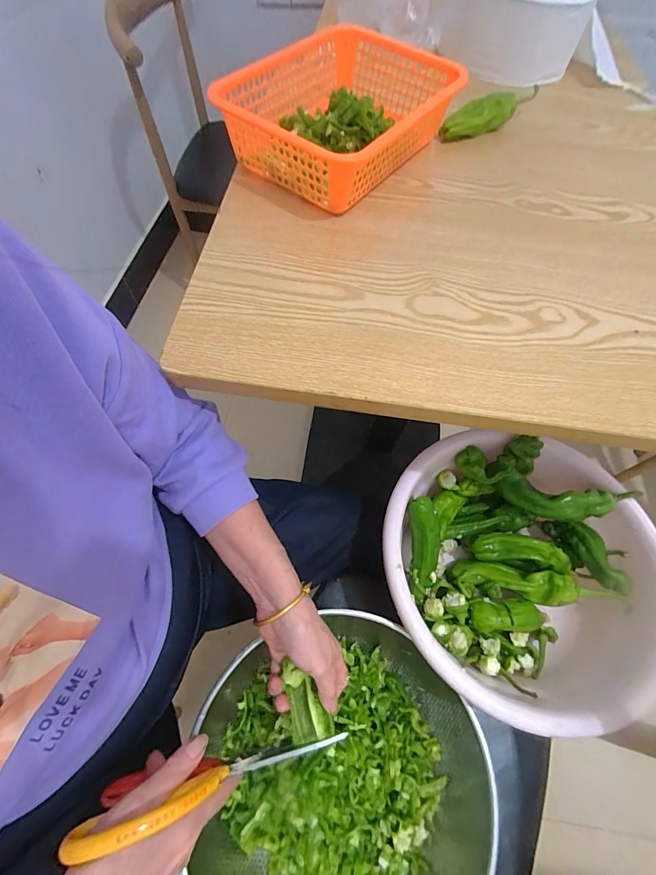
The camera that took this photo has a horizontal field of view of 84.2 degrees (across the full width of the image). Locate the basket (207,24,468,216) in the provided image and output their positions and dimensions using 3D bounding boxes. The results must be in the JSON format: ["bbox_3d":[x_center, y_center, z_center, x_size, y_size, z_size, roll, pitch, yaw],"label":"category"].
[{"bbox_3d":[0.021,-0.399,0.449,0.218,0.076,0.283,34,67,15],"label":"basket"}]

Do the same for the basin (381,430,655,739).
[{"bbox_3d":[0.236,0.165,0.479,0.318,0.131,0.325,1,63,-2],"label":"basin"}]

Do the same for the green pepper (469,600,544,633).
[{"bbox_3d":[0.227,0.224,0.455,0.095,0.026,0.036,1,63,-2],"label":"green pepper"}]

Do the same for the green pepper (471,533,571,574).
[{"bbox_3d":[0.262,0.154,0.493,0.118,0.043,0.033,12,63,4],"label":"green pepper"}]

